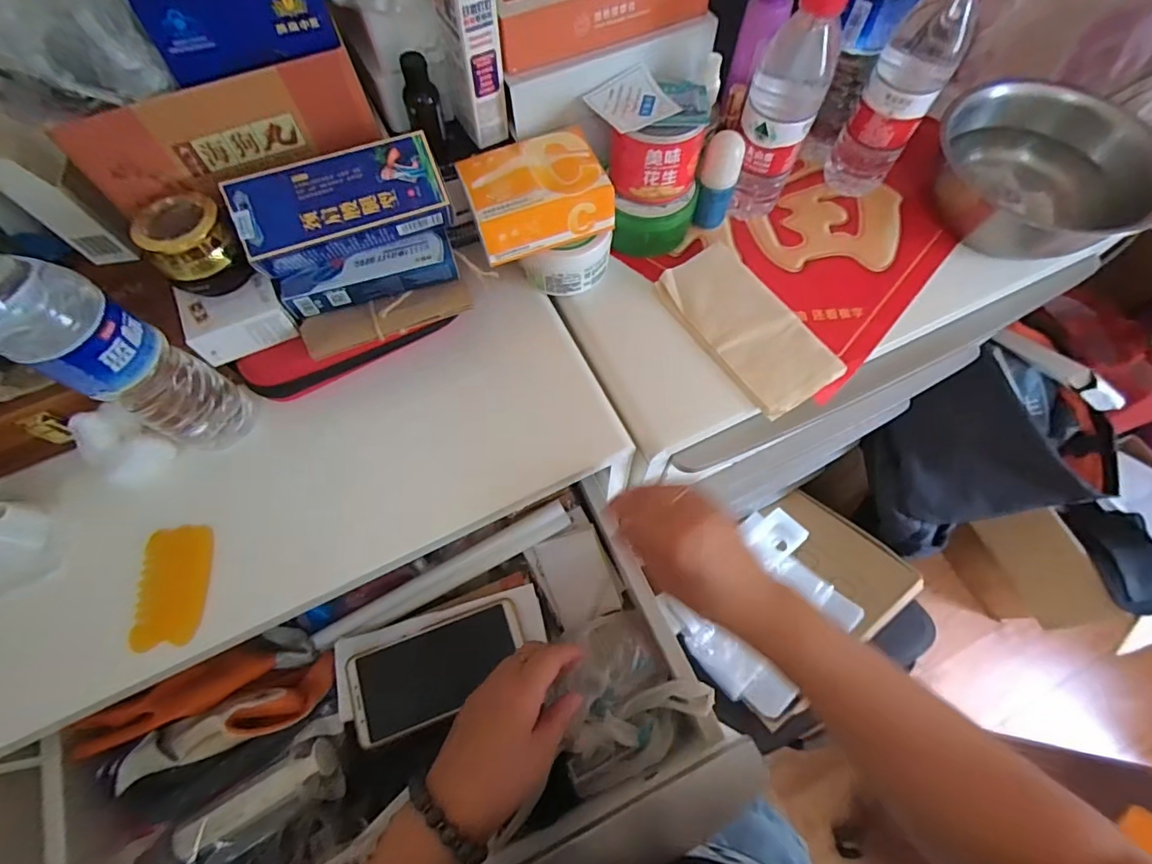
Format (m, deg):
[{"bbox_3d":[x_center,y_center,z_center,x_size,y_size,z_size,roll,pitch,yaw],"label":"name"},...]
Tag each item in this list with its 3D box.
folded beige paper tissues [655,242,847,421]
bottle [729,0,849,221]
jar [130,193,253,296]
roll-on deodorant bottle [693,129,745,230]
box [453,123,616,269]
[{"bbox_3d":[0.165,-0.104,0.476,0.096,0.017,0.174,-33,70,-12],"label":"folded beige paper tissues"},{"bbox_3d":[0.188,-0.294,0.457,0.060,0.203,0.074,23,69,11],"label":"bottle"},{"bbox_3d":[-0.287,-0.142,0.371,0.057,0.056,0.053,-1,67,1],"label":"jar"},{"bbox_3d":[0.139,-0.245,0.492,0.035,0.088,0.028,18,69,9],"label":"roll-on deodorant bottle"},{"bbox_3d":[-0.036,-0.207,0.434,0.120,0.049,0.083,-20,68,-7],"label":"box"}]

